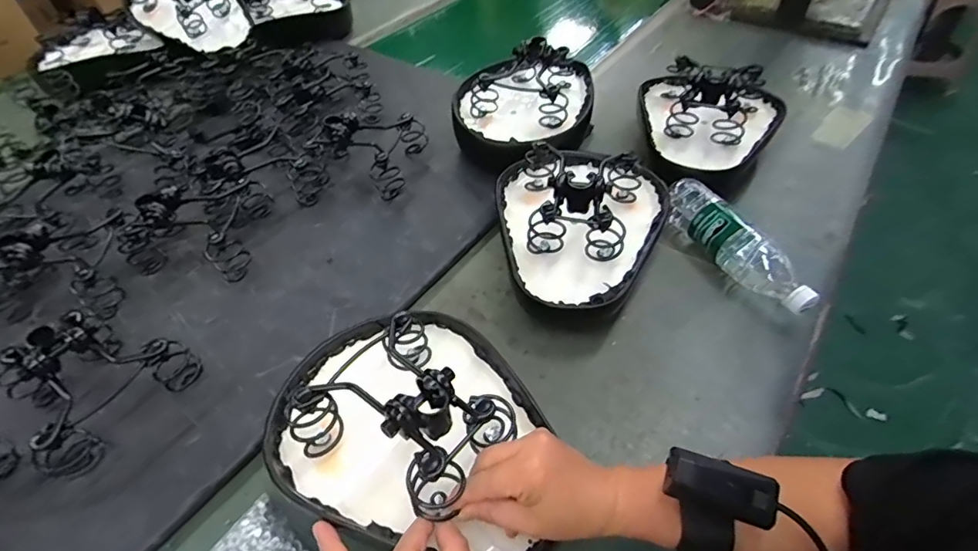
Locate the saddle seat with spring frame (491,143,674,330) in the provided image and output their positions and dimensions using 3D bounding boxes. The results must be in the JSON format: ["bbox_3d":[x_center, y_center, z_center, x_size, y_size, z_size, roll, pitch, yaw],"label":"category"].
[{"bbox_3d":[0.123,-0.082,0.612,0.216,0.110,0.261,-5,48,-1],"label":"saddle seat with spring frame"}]

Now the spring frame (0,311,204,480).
[{"bbox_3d":[-0.423,0.101,0.511,0.146,0.087,0.153,24,54,23],"label":"spring frame"}]

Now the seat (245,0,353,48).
[{"bbox_3d":[-0.497,-0.642,1.170,0.266,0.151,0.226,-38,56,-26],"label":"seat"}]

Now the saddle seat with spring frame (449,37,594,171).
[{"bbox_3d":[0.057,-0.286,0.792,0.218,0.125,0.248,5,49,8],"label":"saddle seat with spring frame"}]

